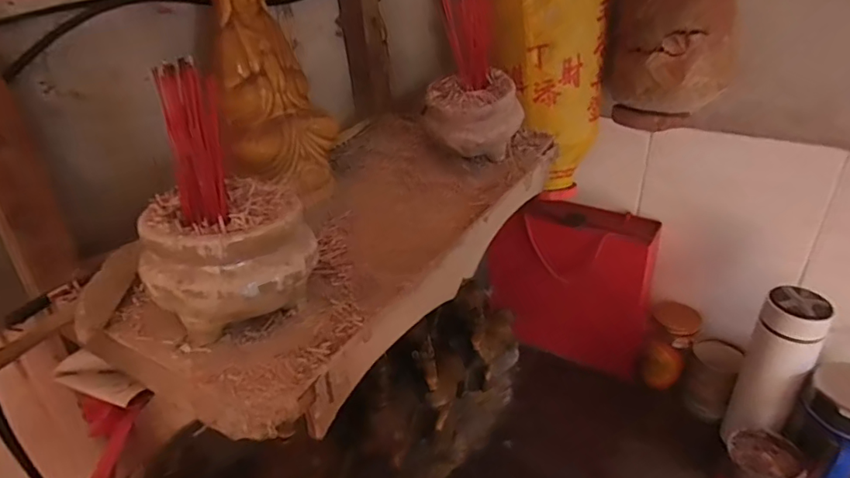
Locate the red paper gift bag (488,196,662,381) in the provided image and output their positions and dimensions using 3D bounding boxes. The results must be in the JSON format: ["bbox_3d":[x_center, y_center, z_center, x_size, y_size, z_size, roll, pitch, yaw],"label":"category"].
[{"bbox_3d":[0.208,0.066,0.779,0.222,0.212,0.091,13,34,25],"label":"red paper gift bag"}]

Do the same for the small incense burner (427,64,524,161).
[{"bbox_3d":[0.045,-0.113,0.497,0.073,0.068,0.070,-2,31,1],"label":"small incense burner"}]

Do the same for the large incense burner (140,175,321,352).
[{"bbox_3d":[-0.109,0.010,0.306,0.087,0.065,0.069,-11,32,-13],"label":"large incense burner"}]

